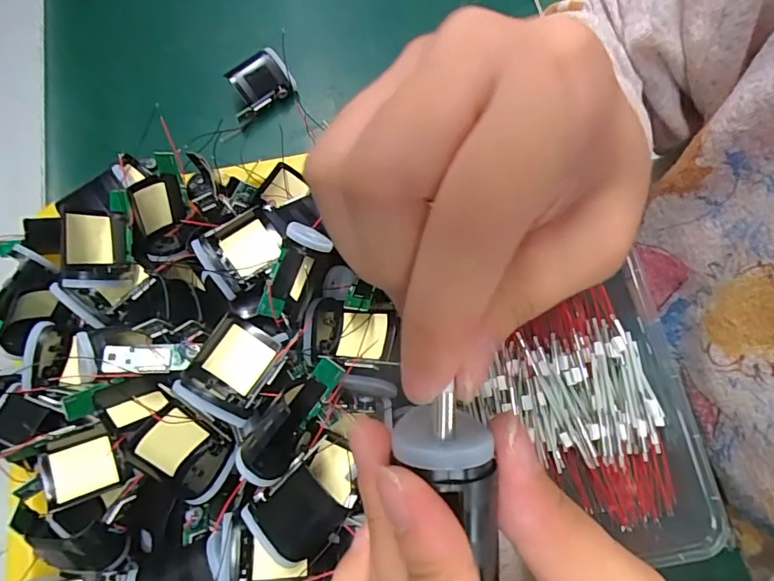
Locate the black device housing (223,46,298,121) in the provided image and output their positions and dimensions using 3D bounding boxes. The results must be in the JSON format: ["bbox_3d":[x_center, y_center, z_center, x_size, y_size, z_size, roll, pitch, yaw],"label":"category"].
[{"bbox_3d":[-0.098,-0.156,0.364,0.050,0.029,0.035,-33,75,-8],"label":"black device housing"}]

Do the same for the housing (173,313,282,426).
[{"bbox_3d":[-0.072,0.037,0.226,0.036,0.022,0.041,33,79,-3],"label":"housing"}]

